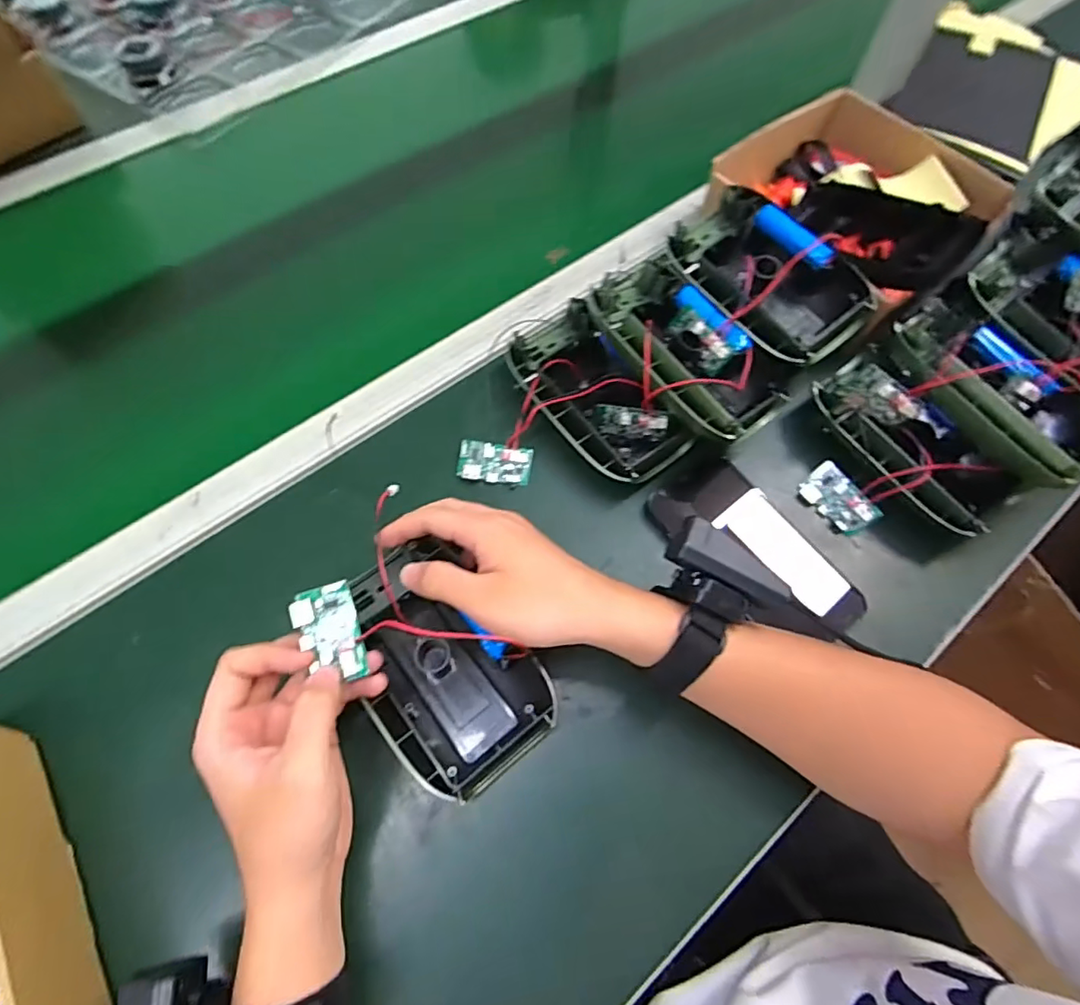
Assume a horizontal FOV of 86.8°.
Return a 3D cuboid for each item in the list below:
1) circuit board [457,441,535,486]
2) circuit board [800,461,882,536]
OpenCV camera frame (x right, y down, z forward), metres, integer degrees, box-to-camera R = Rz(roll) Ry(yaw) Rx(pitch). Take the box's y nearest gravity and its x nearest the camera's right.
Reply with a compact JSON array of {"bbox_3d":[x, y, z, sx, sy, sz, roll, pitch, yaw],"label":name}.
[{"bbox_3d":[-0.035,-0.031,0.448,0.056,0.005,0.031,7,82,3],"label":"circuit board"},{"bbox_3d":[0.230,-0.003,0.442,0.007,0.032,0.056,-7,57,-55],"label":"circuit board"}]

